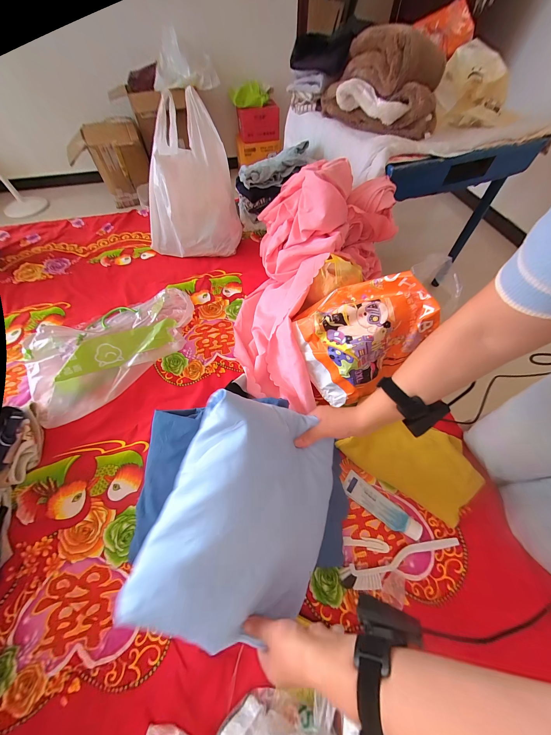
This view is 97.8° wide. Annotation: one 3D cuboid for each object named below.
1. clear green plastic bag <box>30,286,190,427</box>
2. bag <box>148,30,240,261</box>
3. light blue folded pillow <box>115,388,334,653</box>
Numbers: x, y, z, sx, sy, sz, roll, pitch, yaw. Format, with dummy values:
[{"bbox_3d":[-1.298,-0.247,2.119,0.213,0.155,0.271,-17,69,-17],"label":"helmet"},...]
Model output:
[{"bbox_3d":[-0.437,-0.075,0.666,0.459,0.115,0.261,-35,65,-19],"label":"clear green plastic bag"},{"bbox_3d":[-0.273,-0.584,0.753,0.270,0.466,0.165,-38,66,-20],"label":"bag"},{"bbox_3d":[-0.034,0.214,0.360,0.247,0.064,0.318,26,74,-19],"label":"light blue folded pillow"}]

